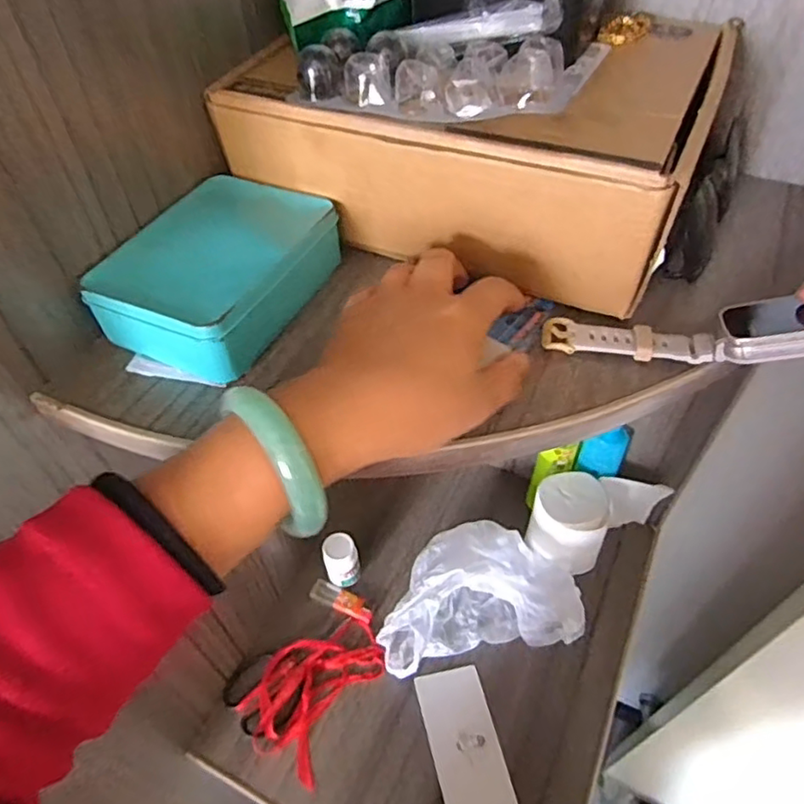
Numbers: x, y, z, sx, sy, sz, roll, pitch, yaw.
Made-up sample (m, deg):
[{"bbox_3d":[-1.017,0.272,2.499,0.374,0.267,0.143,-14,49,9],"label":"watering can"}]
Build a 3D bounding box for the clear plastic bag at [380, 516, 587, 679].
[{"bbox_3d":[0.075,0.198,0.663,0.203,0.095,0.149,-7,50,-4],"label":"clear plastic bag"}]

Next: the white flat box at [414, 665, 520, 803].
[{"bbox_3d":[0.063,0.343,0.618,0.069,0.014,0.138,-13,51,-8],"label":"white flat box"}]

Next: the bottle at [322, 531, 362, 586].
[{"bbox_3d":[-0.069,0.183,0.705,0.039,0.077,0.032,-15,51,-10],"label":"bottle"}]

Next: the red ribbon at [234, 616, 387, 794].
[{"bbox_3d":[-0.092,0.301,0.653,0.105,0.025,0.158,25,55,21],"label":"red ribbon"}]

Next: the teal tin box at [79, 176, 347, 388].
[{"bbox_3d":[-0.103,-0.072,0.344,0.096,0.040,0.121,20,54,18],"label":"teal tin box"}]

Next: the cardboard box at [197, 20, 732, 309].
[{"bbox_3d":[0.046,-0.164,0.385,0.269,0.092,0.180,17,53,16],"label":"cardboard box"}]

